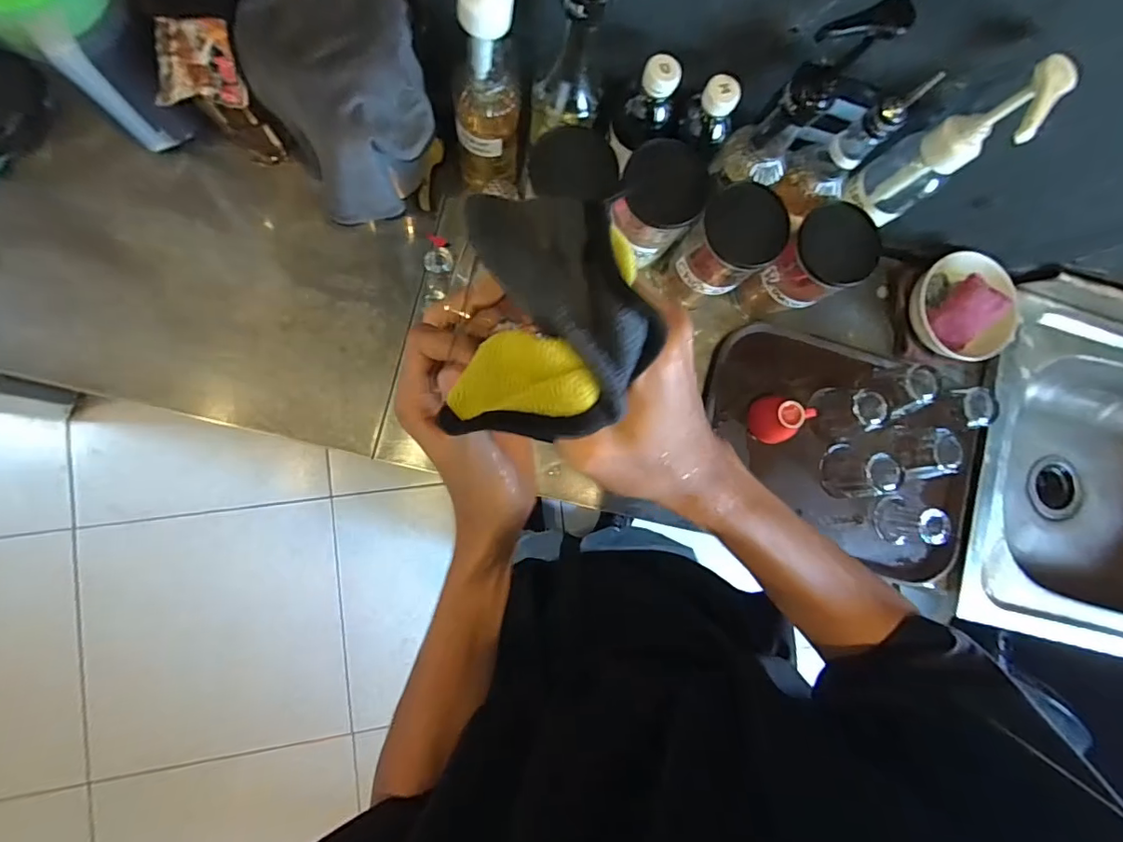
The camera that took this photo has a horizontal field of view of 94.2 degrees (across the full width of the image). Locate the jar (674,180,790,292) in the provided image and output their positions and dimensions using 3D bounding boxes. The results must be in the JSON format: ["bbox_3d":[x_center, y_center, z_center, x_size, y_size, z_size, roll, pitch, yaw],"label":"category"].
[{"bbox_3d":[0.192,-0.206,0.624,0.095,0.141,0.090,-43,93,-8],"label":"jar"}]

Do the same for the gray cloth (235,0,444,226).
[{"bbox_3d":[-0.205,-0.314,0.487,0.149,0.132,0.199,-14,88,-8],"label":"gray cloth"}]

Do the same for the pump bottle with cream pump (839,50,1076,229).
[{"bbox_3d":[0.364,-0.259,0.500,0.051,0.188,0.065,-32,91,-8],"label":"pump bottle with cream pump"}]

